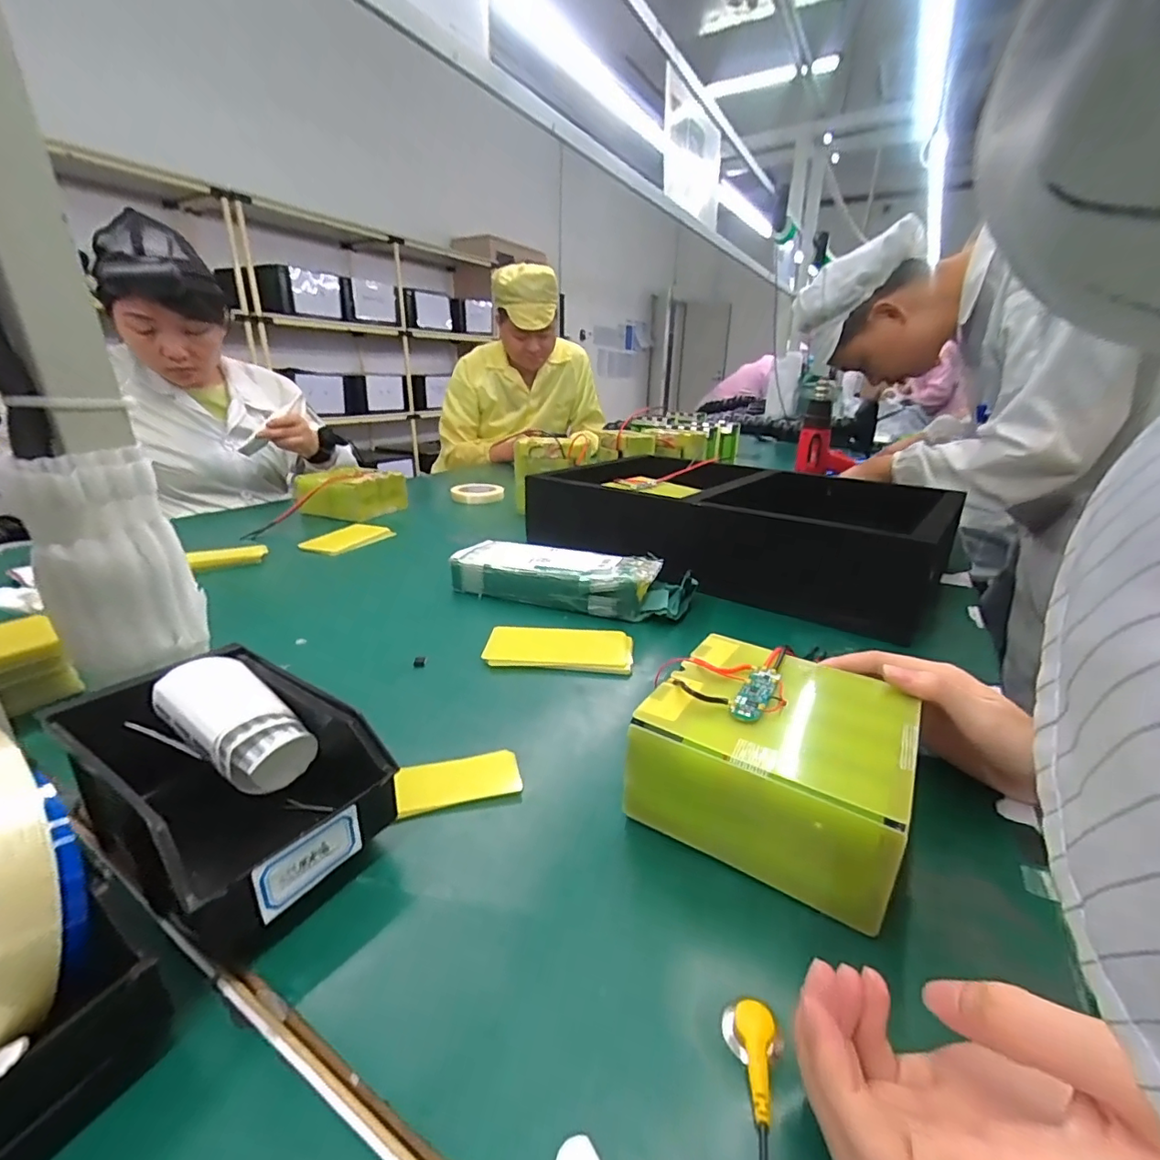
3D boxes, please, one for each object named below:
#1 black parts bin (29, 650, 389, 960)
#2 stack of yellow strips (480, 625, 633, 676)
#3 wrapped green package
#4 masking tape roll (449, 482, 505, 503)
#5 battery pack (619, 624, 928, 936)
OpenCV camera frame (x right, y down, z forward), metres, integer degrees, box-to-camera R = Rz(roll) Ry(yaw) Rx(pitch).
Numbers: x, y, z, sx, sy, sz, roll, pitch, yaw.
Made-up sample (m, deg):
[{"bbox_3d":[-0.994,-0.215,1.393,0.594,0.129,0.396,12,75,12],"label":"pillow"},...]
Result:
[{"bbox_3d":[-0.196,0.112,0.303,0.172,0.074,0.105,14,24,31],"label":"black parts bin"},{"bbox_3d":[-0.020,0.066,0.525,0.141,0.010,0.075,2,21,3],"label":"stack of yellow strips"},{"bbox_3d":[-0.009,-0.006,0.658,0.292,0.049,0.105,8,22,18],"label":"wrapped green package"},{"bbox_3d":[-0.221,-0.189,1.141,0.110,0.027,0.104,-3,21,-10],"label":"masking tape roll"},{"bbox_3d":[0.122,0.107,0.332,0.141,0.071,0.148,14,24,30],"label":"battery pack"}]

